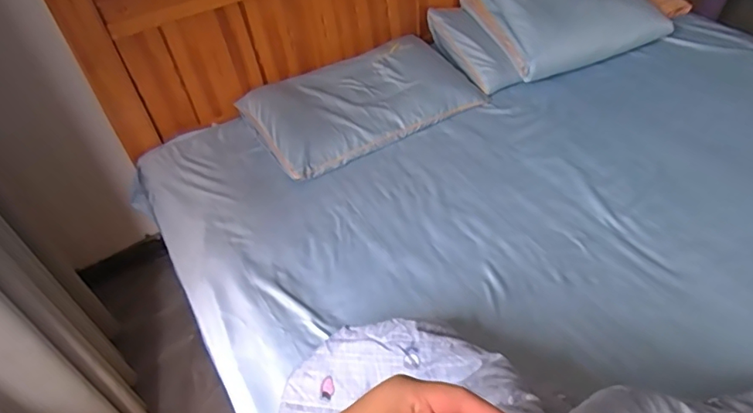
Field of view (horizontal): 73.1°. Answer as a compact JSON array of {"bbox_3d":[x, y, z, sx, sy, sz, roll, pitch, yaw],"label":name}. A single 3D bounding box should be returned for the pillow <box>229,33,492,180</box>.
[{"bbox_3d":[-0.035,-0.314,1.529,0.657,0.121,0.358,-26,48,-18],"label":"pillow"}]

